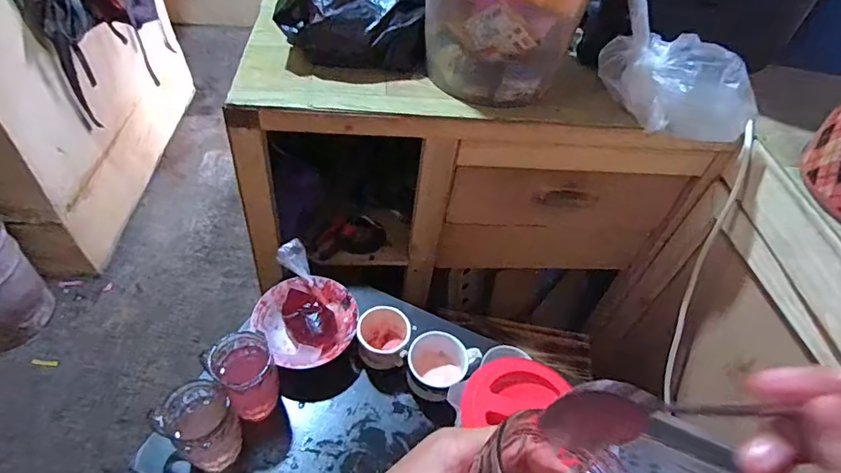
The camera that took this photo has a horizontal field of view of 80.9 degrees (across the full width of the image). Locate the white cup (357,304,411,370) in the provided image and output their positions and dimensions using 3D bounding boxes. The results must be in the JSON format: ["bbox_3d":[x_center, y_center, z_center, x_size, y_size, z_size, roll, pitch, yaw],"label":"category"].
[{"bbox_3d":[-0.058,0.152,0.740,0.079,0.069,0.096,-10,51,-14],"label":"white cup"}]

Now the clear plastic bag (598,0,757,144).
[{"bbox_3d":[0.354,-0.214,0.684,0.221,0.128,0.103,29,52,18],"label":"clear plastic bag"}]

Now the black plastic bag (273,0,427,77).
[{"bbox_3d":[-0.100,-0.344,0.748,0.217,0.114,0.157,4,49,-2],"label":"black plastic bag"}]

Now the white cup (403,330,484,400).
[{"bbox_3d":[0.028,0.192,0.720,0.089,0.083,0.086,3,49,-3],"label":"white cup"}]

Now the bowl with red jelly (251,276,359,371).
[{"bbox_3d":[-0.169,0.131,0.750,0.138,0.055,0.145,3,49,-3],"label":"bowl with red jelly"}]

